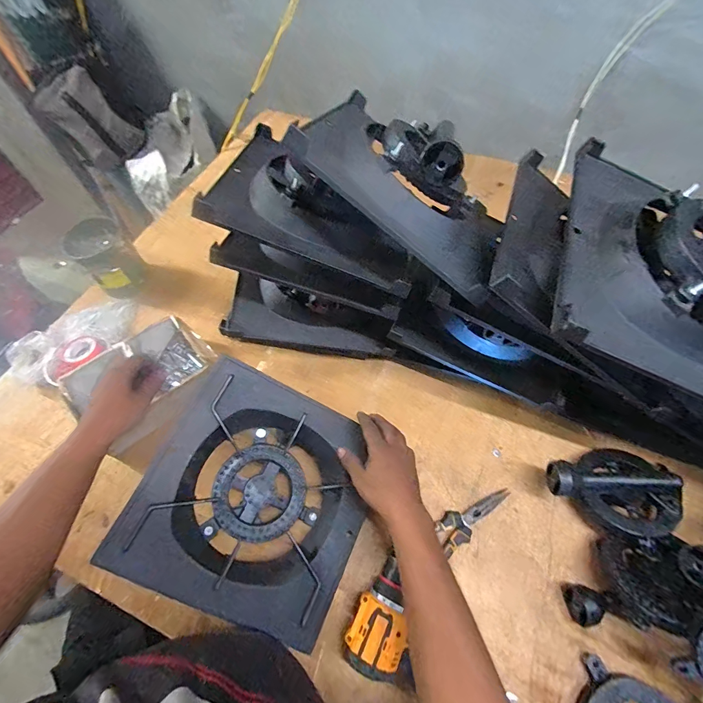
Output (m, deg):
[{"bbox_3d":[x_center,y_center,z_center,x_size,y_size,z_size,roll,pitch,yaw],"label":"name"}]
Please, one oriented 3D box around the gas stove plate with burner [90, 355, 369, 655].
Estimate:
[{"bbox_3d":[-0.130,0.205,0.539,0.290,0.094,0.289,29,70,-7],"label":"gas stove plate with burner"}]

